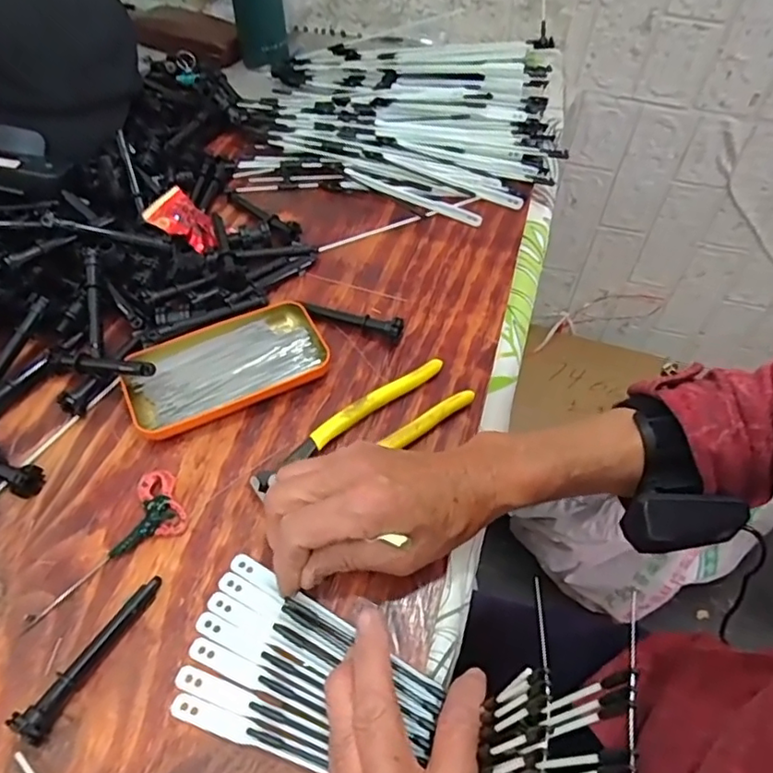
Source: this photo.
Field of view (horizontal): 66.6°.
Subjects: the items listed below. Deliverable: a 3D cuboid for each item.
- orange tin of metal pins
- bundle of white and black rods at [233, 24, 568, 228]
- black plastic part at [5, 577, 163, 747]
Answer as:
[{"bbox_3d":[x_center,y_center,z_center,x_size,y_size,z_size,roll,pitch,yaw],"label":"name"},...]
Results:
[{"bbox_3d":[-0.118,-0.016,0.435,0.142,0.017,0.077,-24,57,-18],"label":"orange tin of metal pins"},{"bbox_3d":[0.019,-0.291,0.623,0.337,0.039,0.283,7,54,4],"label":"bundle of white and black rods"},{"bbox_3d":[-0.157,0.145,0.320,0.017,0.022,0.092,27,58,18],"label":"black plastic part"}]

